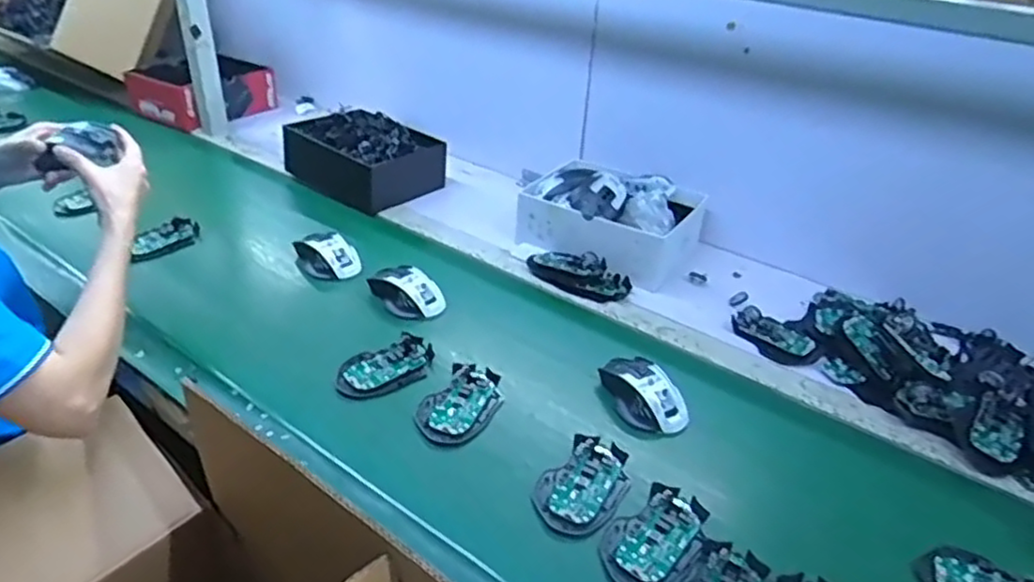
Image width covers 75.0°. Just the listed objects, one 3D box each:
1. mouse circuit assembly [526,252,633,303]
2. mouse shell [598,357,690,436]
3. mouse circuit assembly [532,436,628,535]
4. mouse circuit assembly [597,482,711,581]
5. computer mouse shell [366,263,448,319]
[{"bbox_3d":[0.086,-0.031,0.955,0.146,0.039,0.071,22,37,25],"label":"mouse circuit assembly"},{"bbox_3d":[0.144,0.110,0.744,0.075,0.039,0.103,-6,35,-17],"label":"mouse shell"},{"bbox_3d":[0.065,0.183,0.643,0.071,0.015,0.110,25,38,27],"label":"mouse circuit assembly"},{"bbox_3d":[0.123,0.220,0.596,0.112,0.014,0.073,-25,44,-38],"label":"mouse circuit assembly"},{"bbox_3d":[-0.144,-0.003,0.890,0.068,0.025,0.106,-21,41,-34],"label":"computer mouse shell"}]

